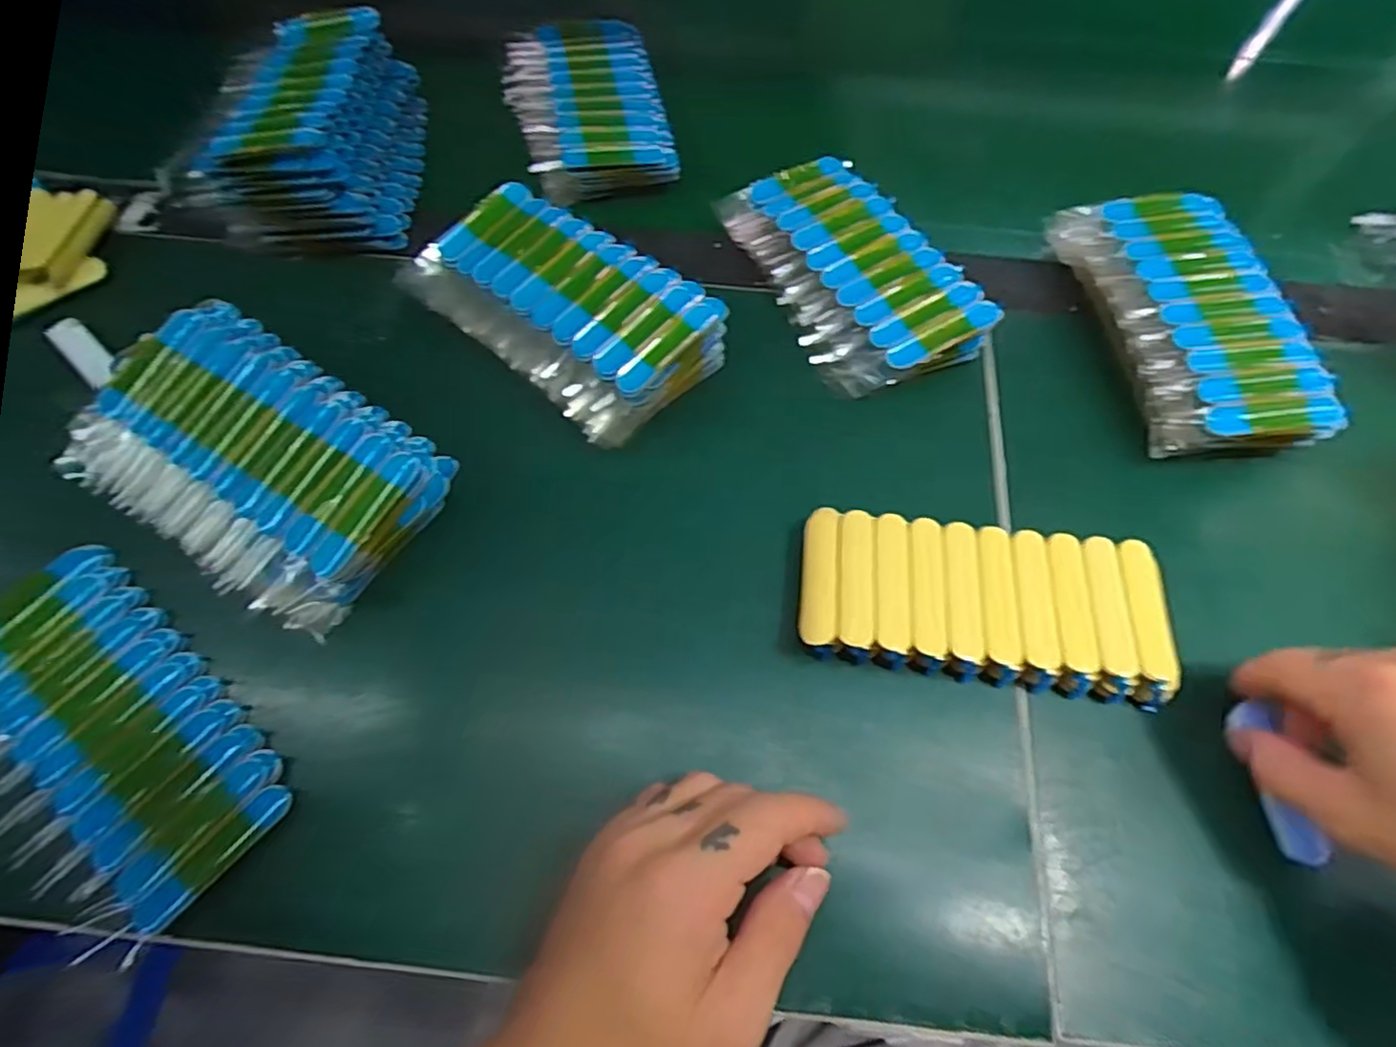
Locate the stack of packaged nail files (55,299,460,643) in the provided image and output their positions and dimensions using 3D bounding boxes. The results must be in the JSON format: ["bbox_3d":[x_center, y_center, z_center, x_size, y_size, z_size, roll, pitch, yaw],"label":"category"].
[{"bbox_3d":[-0.204,-0.032,0.320,0.162,0.039,0.105,31,66,13],"label":"stack of packaged nail files"}]

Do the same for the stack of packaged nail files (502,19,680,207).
[{"bbox_3d":[-0.073,-0.278,0.458,0.096,0.025,0.161,-10,64,-7],"label":"stack of packaged nail files"}]

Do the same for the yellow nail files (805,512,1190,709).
[{"bbox_3d":[0.123,0.035,0.307,0.152,0.025,0.066,9,63,3],"label":"yellow nail files"}]

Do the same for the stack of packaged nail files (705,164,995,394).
[{"bbox_3d":[0.083,-0.142,0.387,0.088,0.025,0.156,-25,67,-14],"label":"stack of packaged nail files"}]

